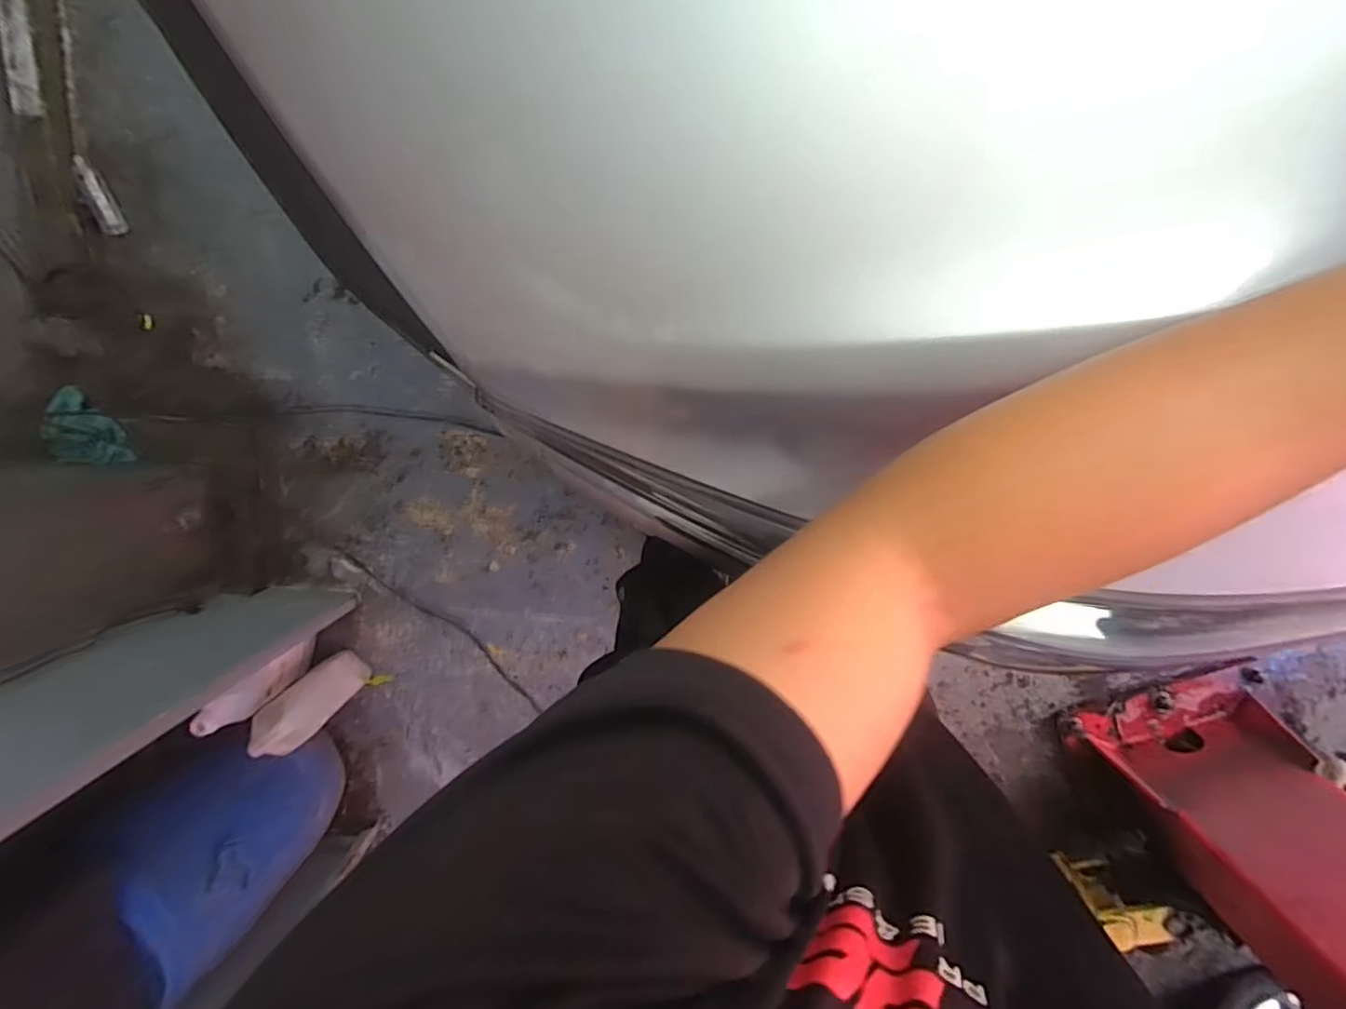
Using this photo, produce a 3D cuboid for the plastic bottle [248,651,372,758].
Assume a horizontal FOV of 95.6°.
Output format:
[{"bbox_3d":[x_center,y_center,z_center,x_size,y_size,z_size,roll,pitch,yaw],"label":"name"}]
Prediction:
[{"bbox_3d":[-0.792,0.429,1.333,0.119,0.284,0.080,39,123,-2],"label":"plastic bottle"}]

